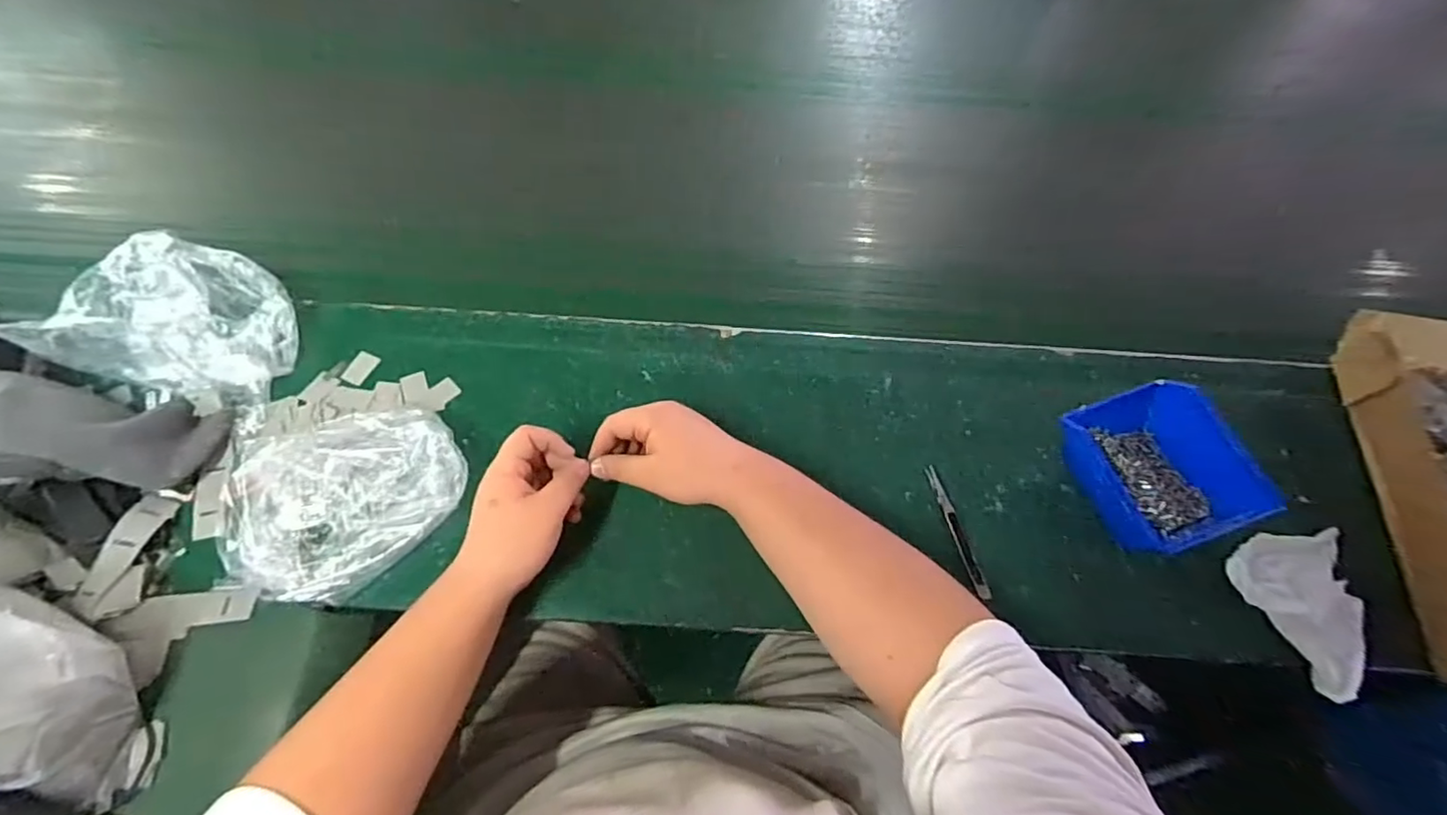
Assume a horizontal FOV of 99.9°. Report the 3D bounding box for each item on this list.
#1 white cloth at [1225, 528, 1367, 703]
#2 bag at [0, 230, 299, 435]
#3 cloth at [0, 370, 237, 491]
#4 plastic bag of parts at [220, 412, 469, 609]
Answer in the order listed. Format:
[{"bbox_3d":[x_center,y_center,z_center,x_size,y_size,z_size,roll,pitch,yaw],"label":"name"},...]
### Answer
[{"bbox_3d":[0.483,0.159,0.498,0.098,0.022,0.121,-23,69,-13],"label":"white cloth"},{"bbox_3d":[-0.488,-0.082,0.557,0.184,0.063,0.153,17,63,6],"label":"bag"},{"bbox_3d":[-0.522,0.019,0.486,0.194,0.059,0.093,11,63,-21],"label":"cloth"},{"bbox_3d":[-0.308,0.075,0.502,0.187,0.052,0.144,-19,65,-12],"label":"plastic bag of parts"}]

